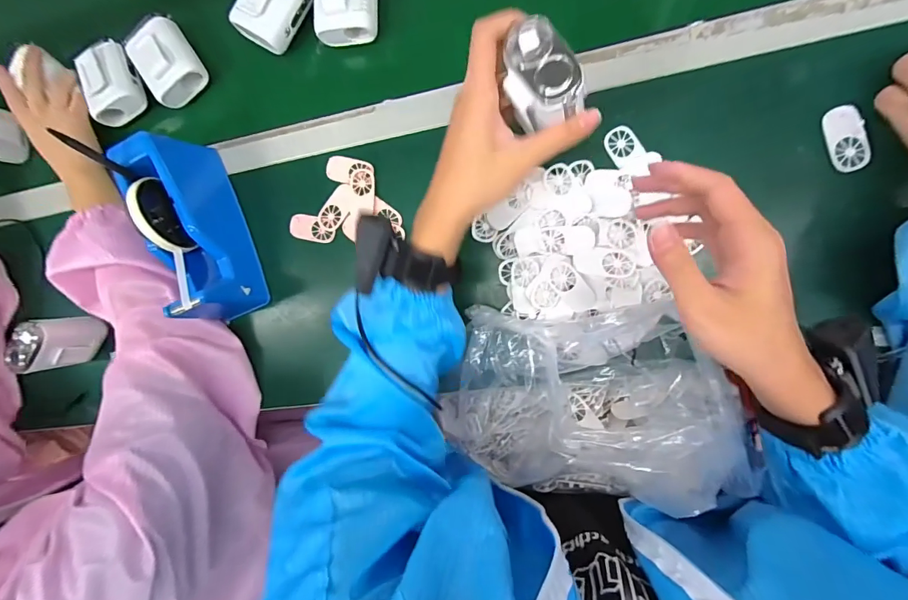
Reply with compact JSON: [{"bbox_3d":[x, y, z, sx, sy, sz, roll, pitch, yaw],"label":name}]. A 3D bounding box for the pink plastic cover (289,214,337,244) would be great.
[{"bbox_3d":[-0.167,-0.085,0.492,0.057,0.010,0.029,10,93,6],"label":"pink plastic cover"}]

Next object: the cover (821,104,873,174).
[{"bbox_3d":[0.361,-0.148,0.378,0.029,0.005,0.060,-20,89,7],"label":"cover"}]

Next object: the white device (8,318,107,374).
[{"bbox_3d":[-0.493,0.053,0.513,0.034,0.081,0.060,-6,91,7],"label":"white device"}]

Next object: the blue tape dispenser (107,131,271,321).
[{"bbox_3d":[-0.292,-0.078,0.466,0.071,0.096,0.209,-21,89,7],"label":"blue tape dispenser"}]

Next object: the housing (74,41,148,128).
[{"bbox_3d":[-0.420,-0.269,0.505,0.063,0.038,0.084,-18,89,7],"label":"housing"}]

